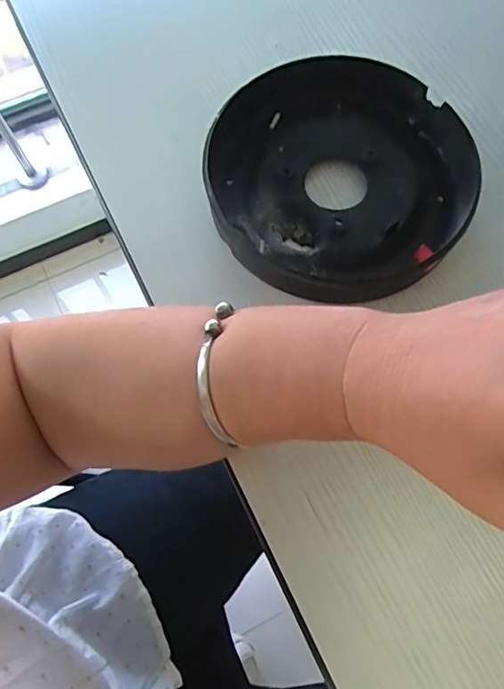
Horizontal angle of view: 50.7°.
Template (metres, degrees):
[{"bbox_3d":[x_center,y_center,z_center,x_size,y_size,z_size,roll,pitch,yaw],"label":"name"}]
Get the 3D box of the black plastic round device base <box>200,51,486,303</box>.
[{"bbox_3d":[0.051,-0.099,0.314,0.155,0.030,0.146,0,70,1],"label":"black plastic round device base"}]

